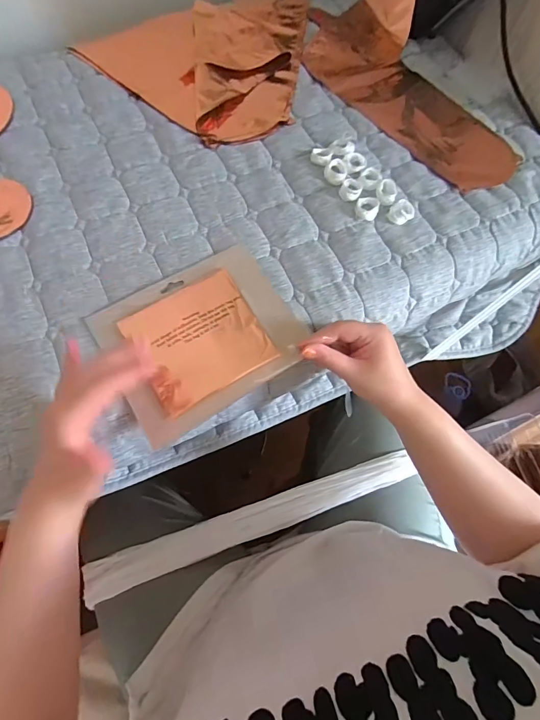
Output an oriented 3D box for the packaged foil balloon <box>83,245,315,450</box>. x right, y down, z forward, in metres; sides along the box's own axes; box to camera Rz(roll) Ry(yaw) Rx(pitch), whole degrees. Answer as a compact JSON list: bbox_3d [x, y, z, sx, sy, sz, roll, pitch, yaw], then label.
[{"bbox_3d":[-0.071,-0.030,0.417,0.196,0.017,0.159,-31,72,-14],"label":"packaged foil balloon"}]

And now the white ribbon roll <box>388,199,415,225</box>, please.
[{"bbox_3d":[0.161,-0.181,0.479,0.029,0.017,0.026,28,69,9],"label":"white ribbon roll"}]

